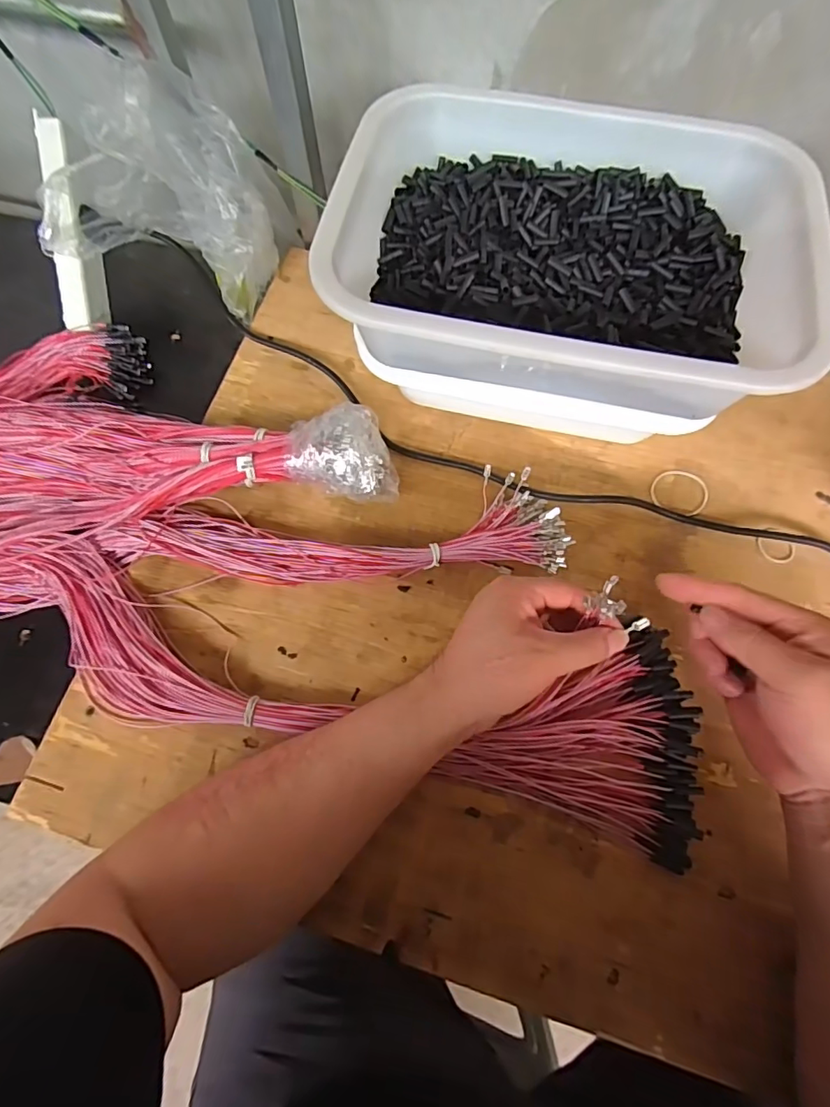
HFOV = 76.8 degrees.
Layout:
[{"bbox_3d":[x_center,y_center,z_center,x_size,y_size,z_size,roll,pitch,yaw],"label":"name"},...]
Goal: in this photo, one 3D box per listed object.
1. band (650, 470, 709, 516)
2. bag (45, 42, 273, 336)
[{"bbox_3d":[0.230,-0.054,0.453,0.047,0.004,0.042,22,73,9],"label":"band"},{"bbox_3d":[-0.241,-0.335,0.486,0.203,0.146,0.126,18,73,8],"label":"bag"}]

